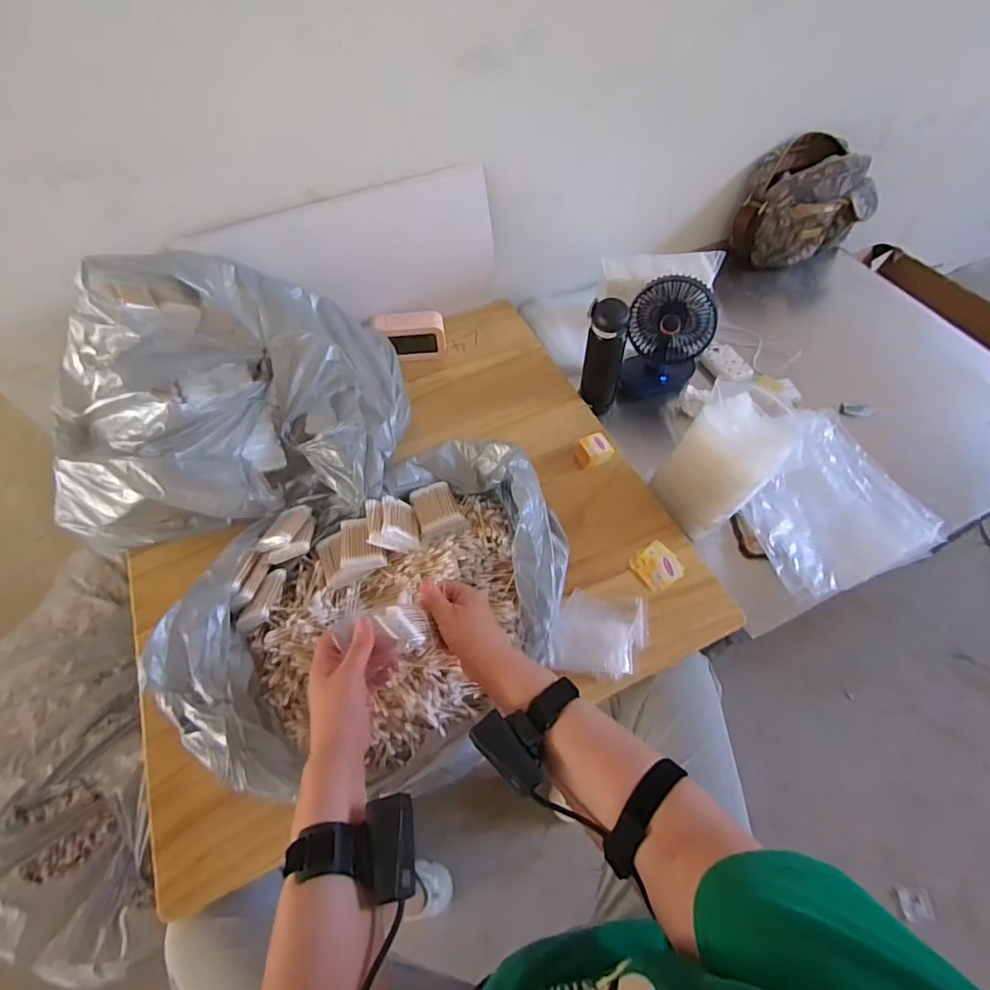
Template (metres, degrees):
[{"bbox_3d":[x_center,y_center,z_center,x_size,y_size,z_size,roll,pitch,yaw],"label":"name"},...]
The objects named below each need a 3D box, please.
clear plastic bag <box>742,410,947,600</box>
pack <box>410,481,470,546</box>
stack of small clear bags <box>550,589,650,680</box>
[{"bbox_3d":[0.527,0.005,0.867,0.271,0.021,0.276,-21,64,-10],"label":"clear plastic bag"},{"bbox_3d":[-0.082,0.023,0.736,0.067,0.016,0.087,-25,59,-13],"label":"pack"},{"bbox_3d":[0.142,0.184,0.715,0.123,0.020,0.117,10,58,9],"label":"stack of small clear bags"}]

